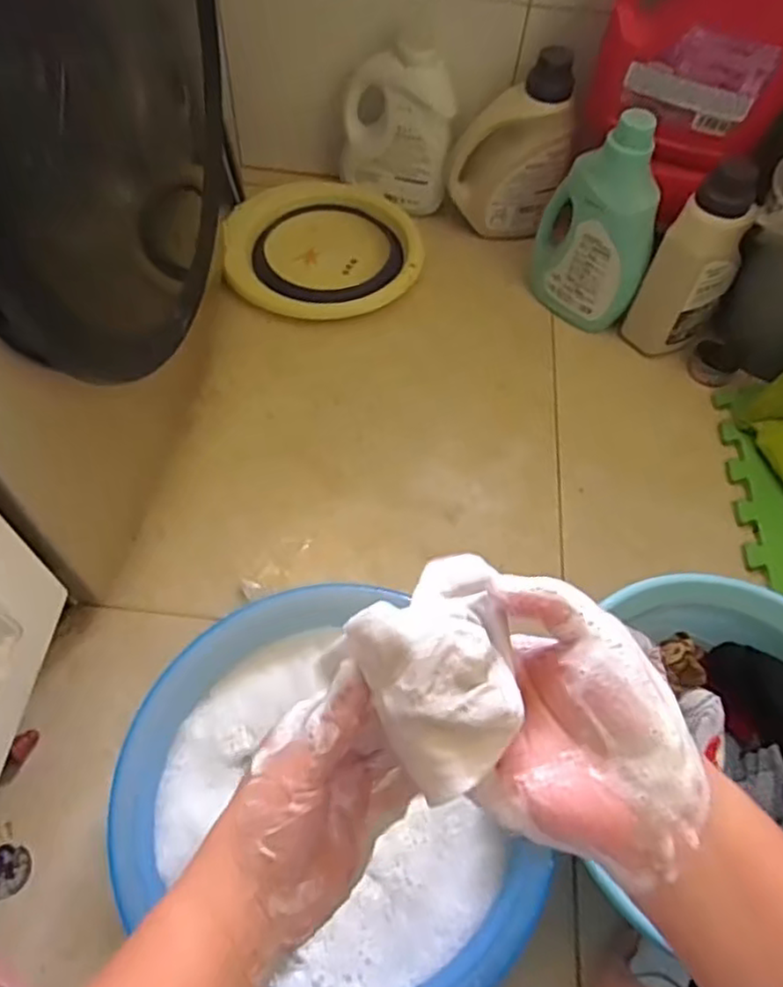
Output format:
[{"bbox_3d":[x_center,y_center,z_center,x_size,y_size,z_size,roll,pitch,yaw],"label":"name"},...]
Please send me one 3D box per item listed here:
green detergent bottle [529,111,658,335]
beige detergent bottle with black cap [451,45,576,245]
[{"bbox_3d":[0.291,-0.379,0.956,0.158,0.293,0.089,19,60,7],"label":"green detergent bottle"},{"bbox_3d":[0.188,-0.532,1.052,0.175,0.247,0.085,-7,60,-8],"label":"beige detergent bottle with black cap"}]

